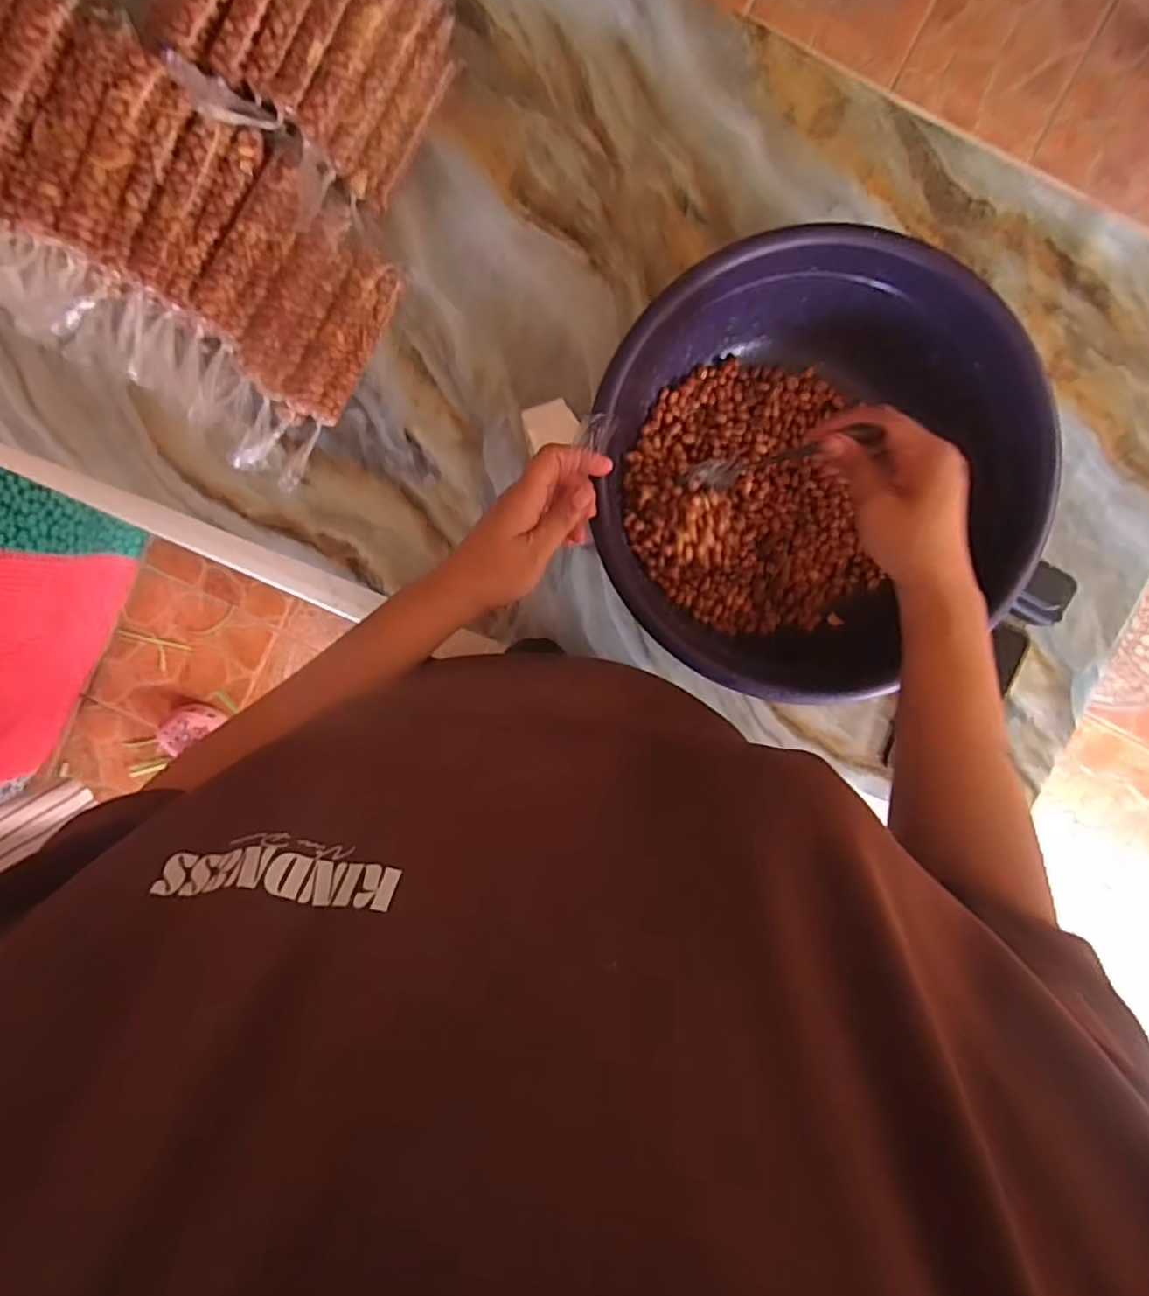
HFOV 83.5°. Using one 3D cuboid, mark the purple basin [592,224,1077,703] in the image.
[{"bbox_3d":[0.184,-0.134,0.513,0.302,0.110,0.304,-9,96,0],"label":"purple basin"}]

